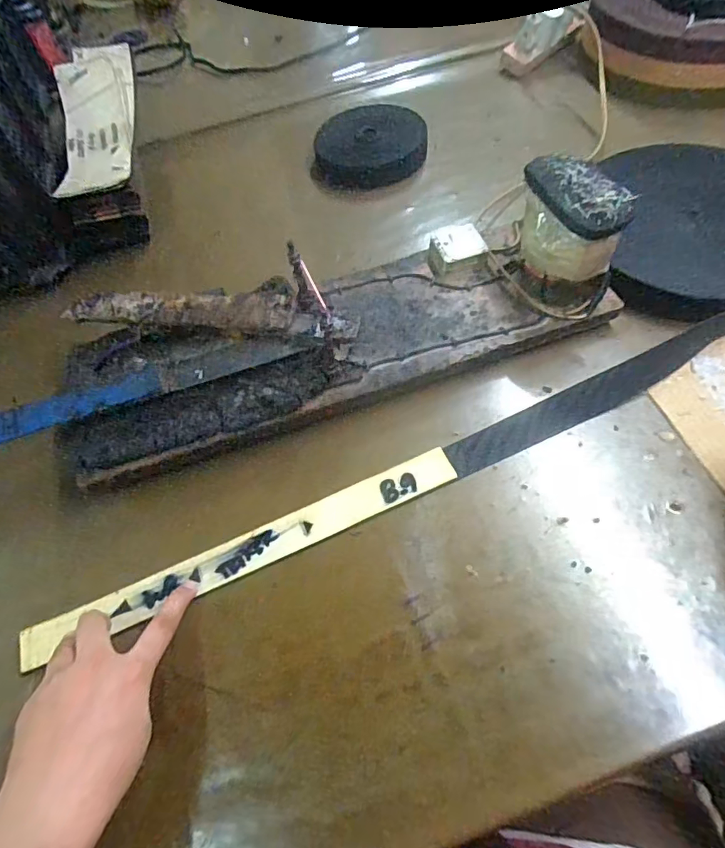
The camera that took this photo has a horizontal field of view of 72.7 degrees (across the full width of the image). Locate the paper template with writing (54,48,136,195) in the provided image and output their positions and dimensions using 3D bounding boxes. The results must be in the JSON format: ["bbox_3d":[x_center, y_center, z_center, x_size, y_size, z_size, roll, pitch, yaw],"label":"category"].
[{"bbox_3d":[-0.340,-0.385,0.620,0.093,0.048,0.277,-12,57,-1],"label":"paper template with writing"}]

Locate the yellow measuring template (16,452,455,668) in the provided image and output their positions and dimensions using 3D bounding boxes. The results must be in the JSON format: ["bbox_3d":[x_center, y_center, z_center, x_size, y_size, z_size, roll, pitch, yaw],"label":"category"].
[{"bbox_3d":[-0.087,0.100,0.391,0.351,0.006,0.033,-22,64,-9],"label":"yellow measuring template"}]

